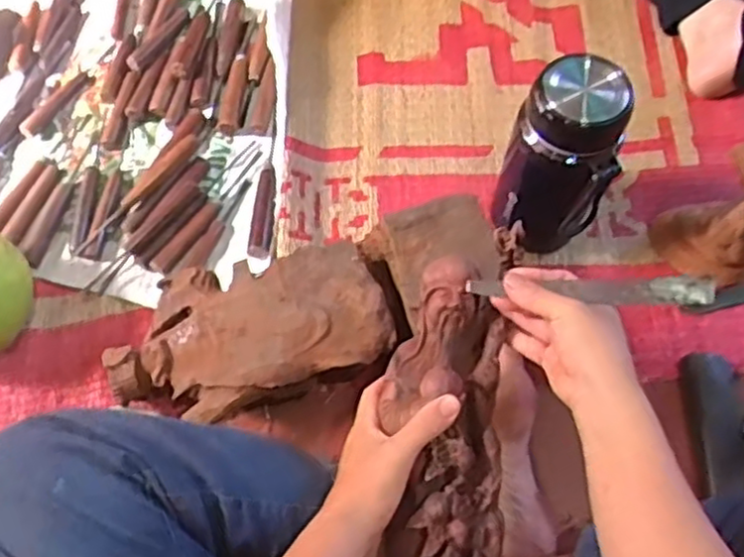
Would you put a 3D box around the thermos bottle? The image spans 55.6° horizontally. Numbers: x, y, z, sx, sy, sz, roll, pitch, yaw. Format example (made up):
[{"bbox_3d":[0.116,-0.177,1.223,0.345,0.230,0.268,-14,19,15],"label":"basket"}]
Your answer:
[{"bbox_3d":[0.183,-0.107,0.700,0.104,0.225,0.084,22,67,10],"label":"thermos bottle"}]

